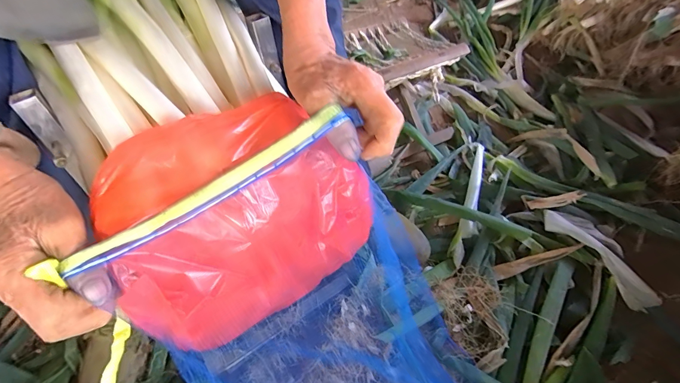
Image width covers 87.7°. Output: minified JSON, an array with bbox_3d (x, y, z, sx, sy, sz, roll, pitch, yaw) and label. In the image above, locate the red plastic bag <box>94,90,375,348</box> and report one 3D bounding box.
[{"bbox_3d":[-0.094,0.029,0.347,0.231,0.190,0.137,-33,56,-21],"label":"red plastic bag"}]

